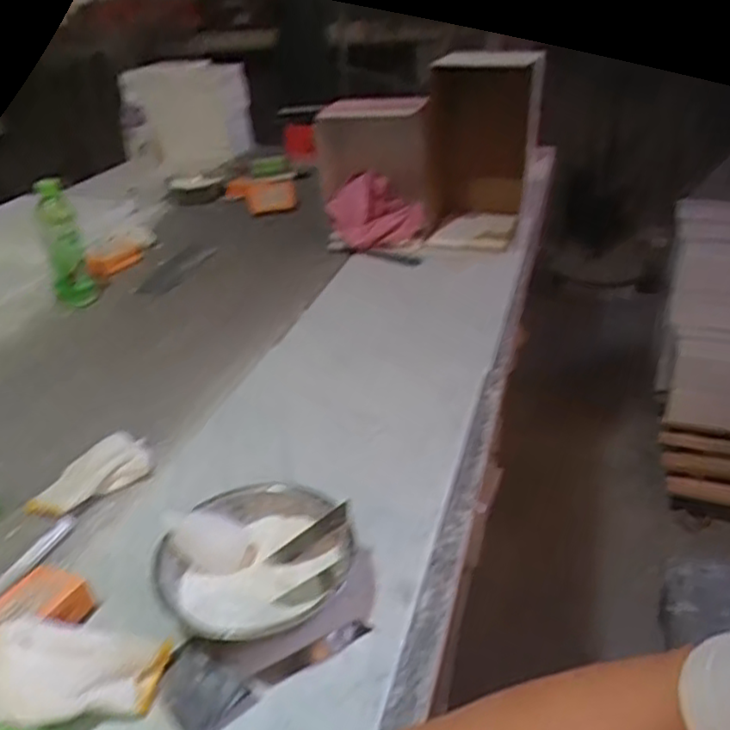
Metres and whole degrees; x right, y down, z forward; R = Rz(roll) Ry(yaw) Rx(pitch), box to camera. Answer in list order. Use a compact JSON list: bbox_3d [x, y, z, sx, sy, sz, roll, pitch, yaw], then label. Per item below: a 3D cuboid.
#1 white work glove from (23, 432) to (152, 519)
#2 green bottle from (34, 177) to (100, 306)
[{"bbox_3d":[-0.290,0.120,0.725,0.129,0.023,0.076,-27,39,-32],"label":"white work glove"},{"bbox_3d":[-0.490,-0.191,1.108,0.064,0.196,0.064,-20,36,-25],"label":"green bottle"}]

